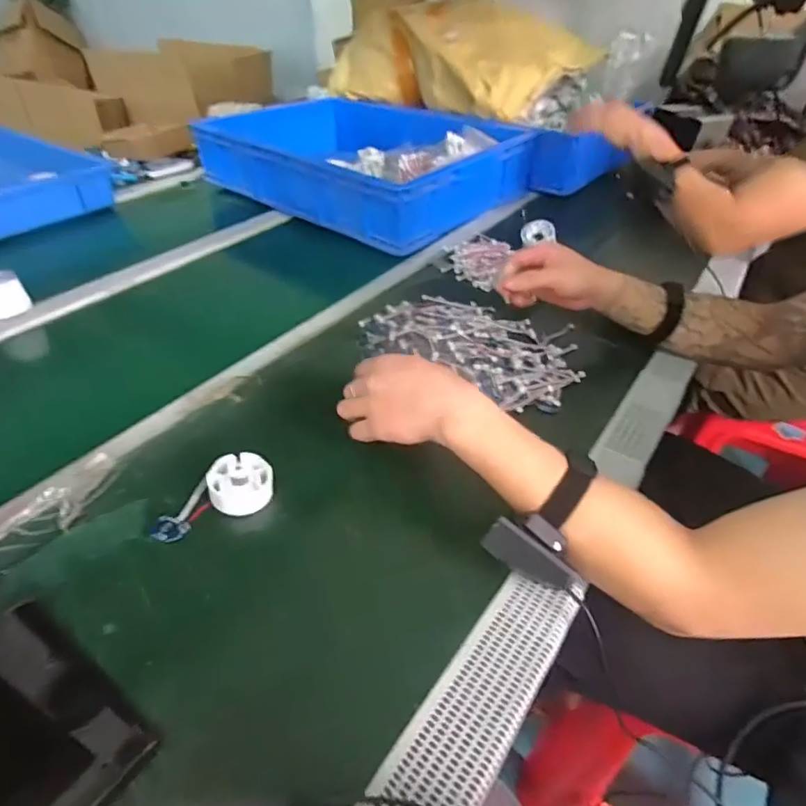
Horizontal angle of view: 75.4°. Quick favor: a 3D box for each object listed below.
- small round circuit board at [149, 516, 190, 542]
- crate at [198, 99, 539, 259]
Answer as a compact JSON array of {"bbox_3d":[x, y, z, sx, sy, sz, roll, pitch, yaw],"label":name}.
[{"bbox_3d":[-0.203,0.108,0.447,0.034,0.007,0.023,10,40,11],"label":"small round circuit board"},{"bbox_3d":[-0.079,-0.508,1.083,0.582,0.122,0.442,28,47,29],"label":"crate"}]

